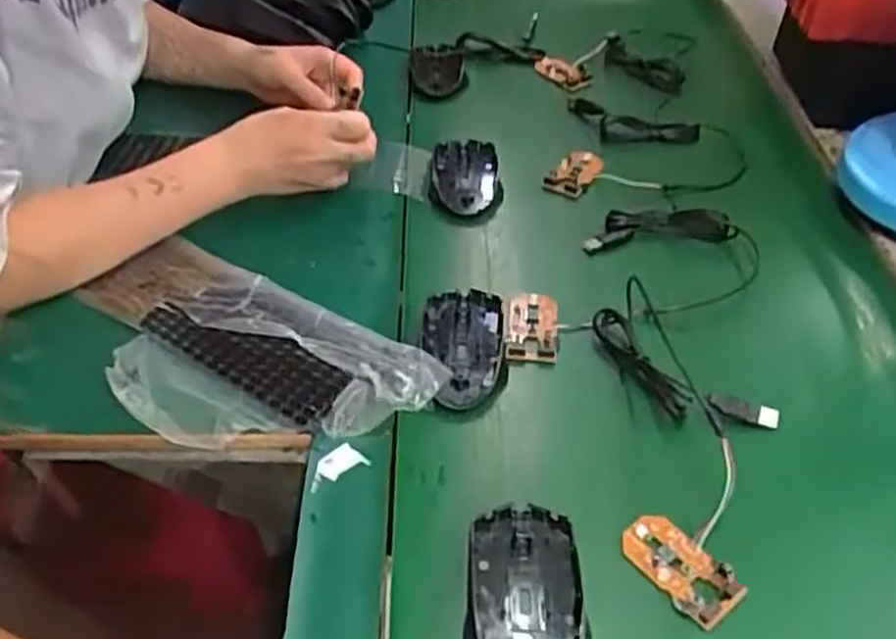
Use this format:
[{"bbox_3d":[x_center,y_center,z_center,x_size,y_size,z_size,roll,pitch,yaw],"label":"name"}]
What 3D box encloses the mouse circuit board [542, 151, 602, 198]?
[{"bbox_3d":[0.117,-0.140,0.734,0.037,0.016,0.067,21,48,21],"label":"mouse circuit board"}]

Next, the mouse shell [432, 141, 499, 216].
[{"bbox_3d":[0.016,-0.136,0.739,0.060,0.019,0.096,0,44,1],"label":"mouse shell"}]

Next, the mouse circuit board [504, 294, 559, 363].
[{"bbox_3d":[0.063,0.008,0.589,0.038,0.016,0.058,4,44,5],"label":"mouse circuit board"}]

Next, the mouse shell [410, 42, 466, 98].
[{"bbox_3d":[-0.012,-0.275,0.869,0.057,0.027,0.090,0,44,1],"label":"mouse shell"}]

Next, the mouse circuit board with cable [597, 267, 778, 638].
[{"bbox_3d":[0.162,0.071,0.515,0.107,0.024,0.252,1,44,2],"label":"mouse circuit board with cable"}]

